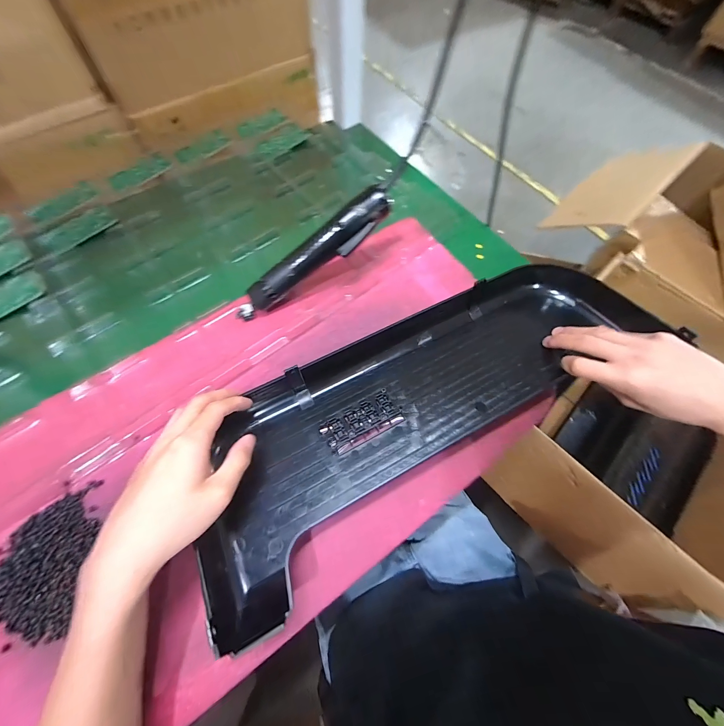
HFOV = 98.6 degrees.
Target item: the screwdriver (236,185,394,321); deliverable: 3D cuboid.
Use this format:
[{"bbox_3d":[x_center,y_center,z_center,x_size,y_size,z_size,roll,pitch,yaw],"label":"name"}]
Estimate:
[{"bbox_3d":[-0.061,-0.123,0.369,0.227,0.030,0.036,-36,70,10],"label":"screwdriver"}]

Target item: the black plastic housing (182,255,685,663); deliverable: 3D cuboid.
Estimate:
[{"bbox_3d":[0.059,0.027,0.332,0.490,0.060,0.177,-31,71,-15],"label":"black plastic housing"}]

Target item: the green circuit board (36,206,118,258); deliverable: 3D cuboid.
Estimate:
[{"bbox_3d":[-0.405,-0.189,0.441,0.053,0.005,0.104,40,70,14],"label":"green circuit board"}]

